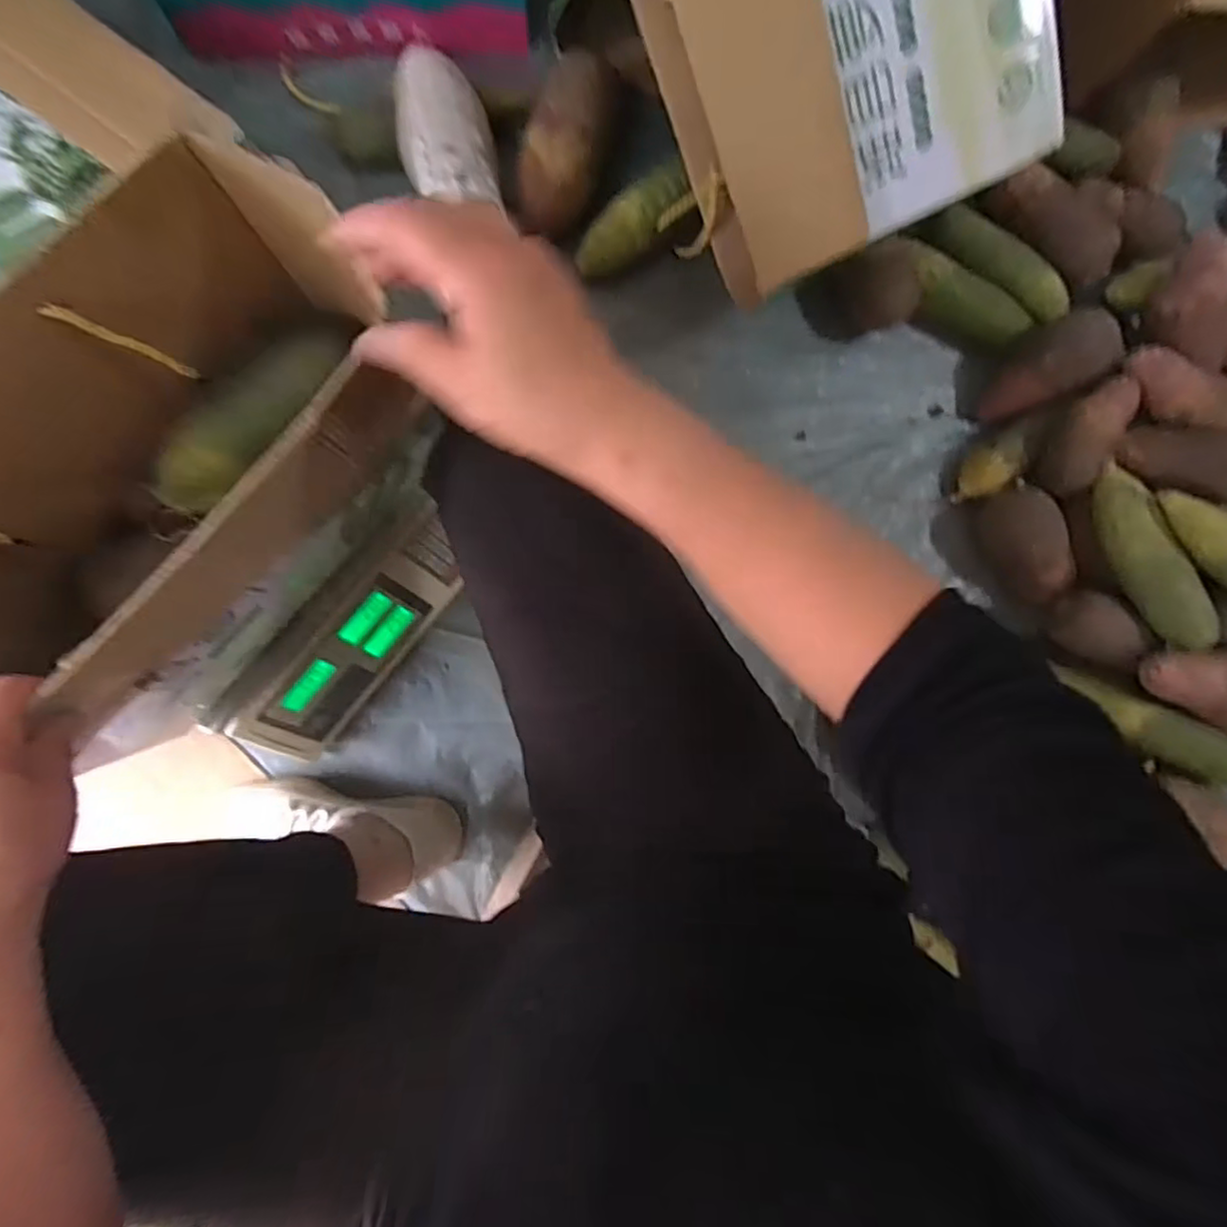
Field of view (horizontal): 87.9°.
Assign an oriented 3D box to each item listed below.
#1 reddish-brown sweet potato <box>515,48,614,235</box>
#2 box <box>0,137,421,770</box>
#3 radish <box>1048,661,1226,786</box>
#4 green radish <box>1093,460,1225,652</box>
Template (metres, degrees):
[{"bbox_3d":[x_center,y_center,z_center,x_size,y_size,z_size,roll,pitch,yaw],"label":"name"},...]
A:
[{"bbox_3d":[-0.051,-0.457,0.626,0.087,0.063,0.155,16,91,-6],"label":"reddish-brown sweet potato"},{"bbox_3d":[-0.298,-0.055,0.392,0.157,0.186,0.381,42,88,-6],"label":"box"},{"bbox_3d":[0.586,0.131,0.665,0.187,0.042,0.053,31,89,9],"label":"radish"},{"bbox_3d":[0.546,-0.056,0.654,0.051,0.068,0.196,-29,95,-4],"label":"green radish"}]

